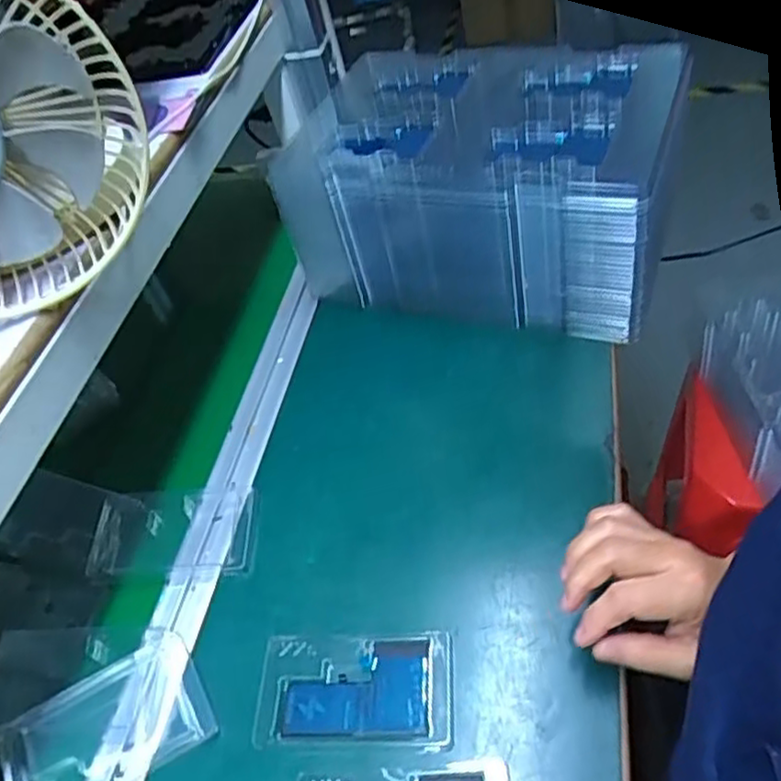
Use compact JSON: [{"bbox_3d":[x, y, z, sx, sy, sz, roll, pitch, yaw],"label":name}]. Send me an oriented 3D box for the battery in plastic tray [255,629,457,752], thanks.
[{"bbox_3d":[-0.024,0.196,0.461,0.127,0.009,0.072,-7,47,10],"label":"battery in plastic tray"}]

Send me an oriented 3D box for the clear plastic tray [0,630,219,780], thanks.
[{"bbox_3d":[-0.193,0.226,0.465,0.135,0.015,0.078,-30,47,-12],"label":"clear plastic tray"}]

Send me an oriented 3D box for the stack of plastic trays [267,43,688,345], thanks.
[{"bbox_3d":[0.086,-0.200,0.702,0.356,0.179,0.227,13,53,21],"label":"stack of plastic trays"}]

